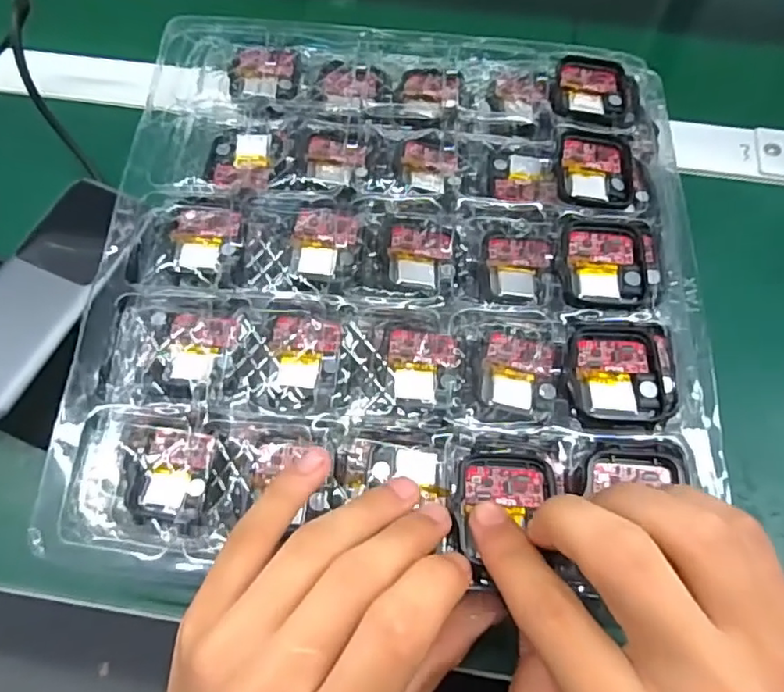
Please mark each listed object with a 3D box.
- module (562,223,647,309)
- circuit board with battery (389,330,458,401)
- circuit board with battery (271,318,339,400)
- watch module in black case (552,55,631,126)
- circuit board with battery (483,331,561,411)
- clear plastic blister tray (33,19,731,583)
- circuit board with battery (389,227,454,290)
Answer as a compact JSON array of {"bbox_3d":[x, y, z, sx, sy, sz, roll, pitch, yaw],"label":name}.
[{"bbox_3d":[0.097,-0.038,0.271,0.038,0.005,0.040,0,74,1],"label":"module"},{"bbox_3d":[0.013,0.008,0.260,0.029,0.006,0.031,4,65,2],"label":"circuit board with battery"},{"bbox_3d":[-0.039,0.002,0.259,0.030,0.005,0.037,5,65,2],"label":"circuit board with battery"},{"bbox_3d":[0.106,-0.135,0.315,0.039,0.010,0.042,10,65,4],"label":"watch module in black case"},{"bbox_3d":[0.056,0.011,0.259,0.032,0.010,0.033,9,65,4],"label":"circuit board with battery"},{"bbox_3d":[0.005,-0.041,0.283,0.273,0.022,0.274,3,66,2],"label":"clear plastic blister tray"},{"bbox_3d":[0.014,-0.043,0.287,0.030,0.009,0.029,6,79,8],"label":"circuit board with battery"}]

